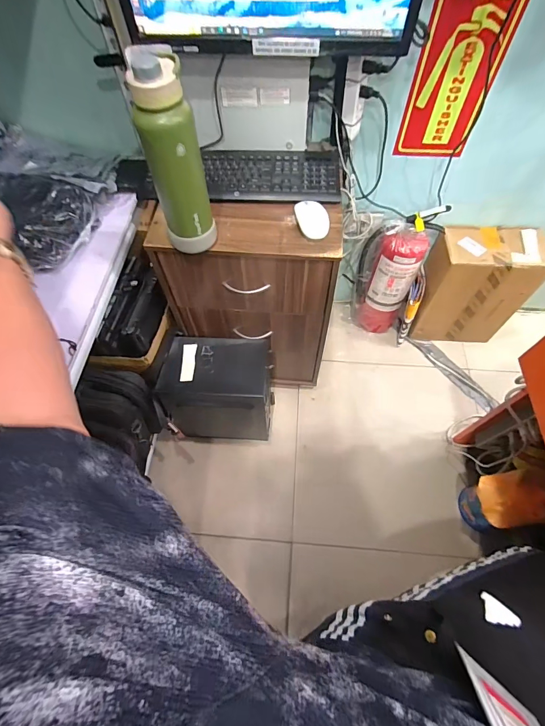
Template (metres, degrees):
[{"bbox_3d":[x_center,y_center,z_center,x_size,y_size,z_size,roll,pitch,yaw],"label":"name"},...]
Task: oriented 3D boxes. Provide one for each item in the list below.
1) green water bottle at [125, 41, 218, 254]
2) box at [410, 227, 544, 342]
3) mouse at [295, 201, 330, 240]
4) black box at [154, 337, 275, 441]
[{"bbox_3d":[-0.158,-0.320,0.588,0.084,0.287,0.069,-1,61,0],"label":"green water bottle"},{"bbox_3d":[0.657,-0.249,1.190,0.306,0.362,0.183,2,61,2],"label":"box"},{"bbox_3d":[0.082,-0.299,0.729,0.057,0.024,0.092,-12,62,-6],"label":"mouse"},{"bbox_3d":[-0.153,0.080,1.060,0.301,0.343,0.204,2,61,2],"label":"black box"}]

